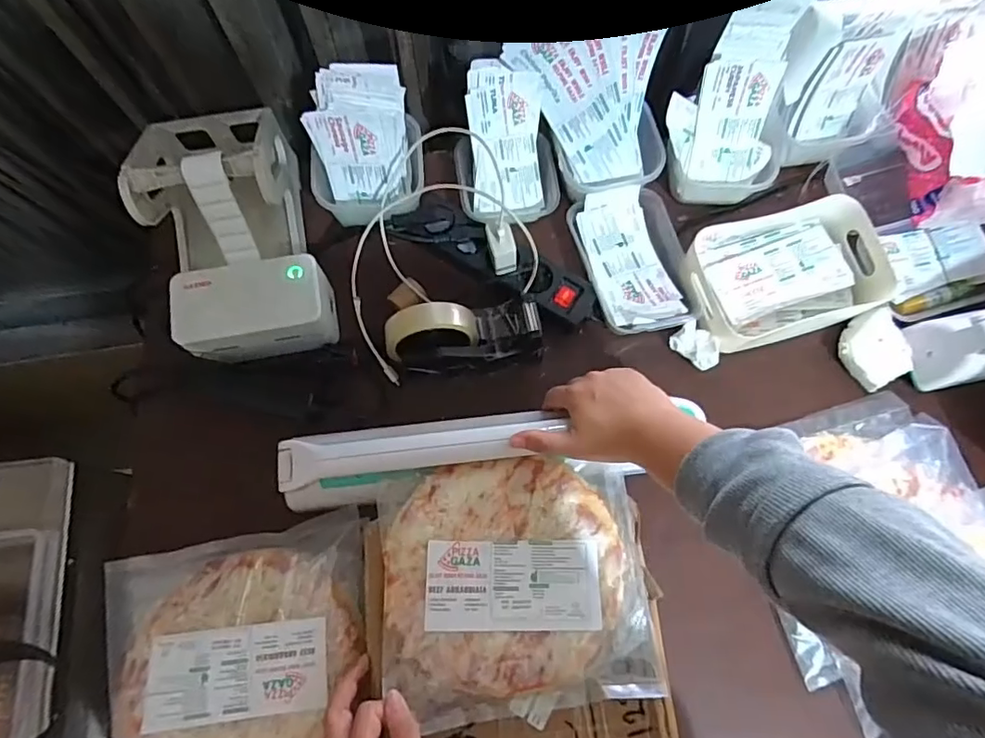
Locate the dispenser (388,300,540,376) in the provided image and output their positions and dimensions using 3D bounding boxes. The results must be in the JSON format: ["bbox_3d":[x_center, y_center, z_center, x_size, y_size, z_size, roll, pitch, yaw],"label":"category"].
[{"bbox_3d":[-0.029,-0.032,0.582,0.155,0.077,0.060,-5,75,-2],"label":"dispenser"}]

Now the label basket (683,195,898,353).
[{"bbox_3d":[0.328,-0.114,0.636,0.212,0.060,0.147,-15,76,-5],"label":"label basket"}]

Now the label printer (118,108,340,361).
[{"bbox_3d":[-0.278,-0.154,0.576,0.146,0.122,0.274,-18,76,-5],"label":"label printer"}]

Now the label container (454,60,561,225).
[{"bbox_3d":[0.018,-0.256,0.633,0.115,0.099,0.139,-3,75,-1],"label":"label container"}]

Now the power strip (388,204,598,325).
[{"bbox_3d":[0.004,-0.124,0.623,0.238,0.038,0.065,31,77,7],"label":"power strip"}]

